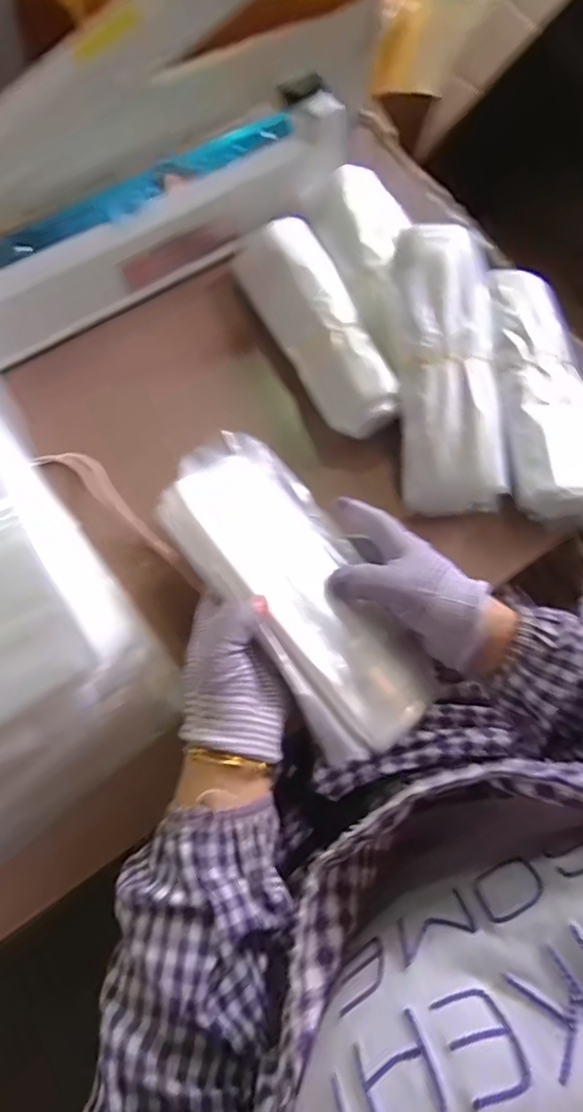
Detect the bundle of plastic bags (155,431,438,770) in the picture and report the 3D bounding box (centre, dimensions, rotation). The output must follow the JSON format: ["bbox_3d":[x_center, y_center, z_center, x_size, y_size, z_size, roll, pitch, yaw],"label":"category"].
[{"bbox_3d":[0.010,0.019,0.386,0.110,0.025,0.237,-30,77,-31],"label":"bundle of plastic bags"}]

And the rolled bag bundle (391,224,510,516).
[{"bbox_3d":[0.130,-0.159,0.464,0.085,0.038,0.244,-5,91,-3],"label":"rolled bag bundle"}]

